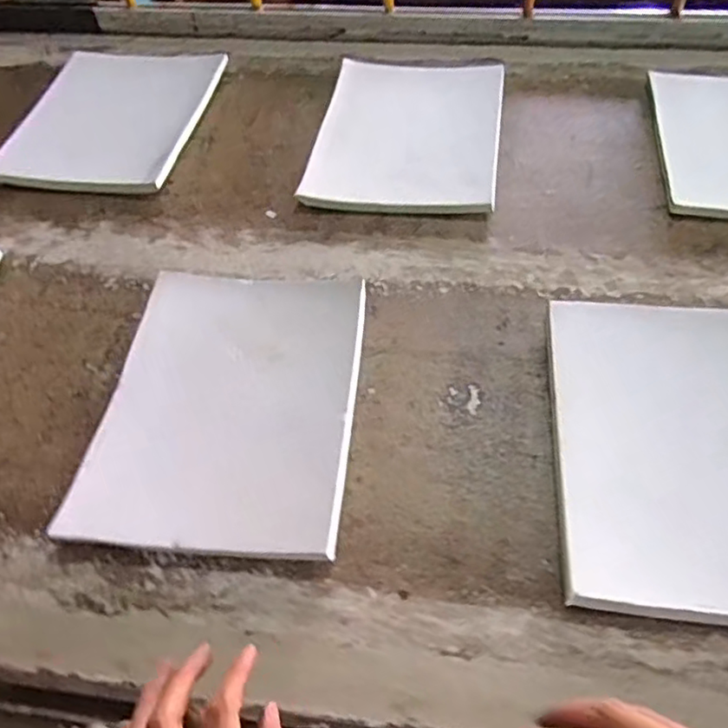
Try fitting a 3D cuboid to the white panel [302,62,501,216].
[{"bbox_3d":[0.054,-0.272,0.741,0.205,0.030,0.258,6,54,7],"label":"white panel"}]

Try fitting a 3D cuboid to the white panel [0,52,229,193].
[{"bbox_3d":[-0.313,-0.311,0.790,0.200,0.031,0.255,7,54,8],"label":"white panel"}]

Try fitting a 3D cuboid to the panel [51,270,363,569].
[{"bbox_3d":[-0.109,0.027,0.535,0.200,0.024,0.269,3,54,5],"label":"panel"}]

